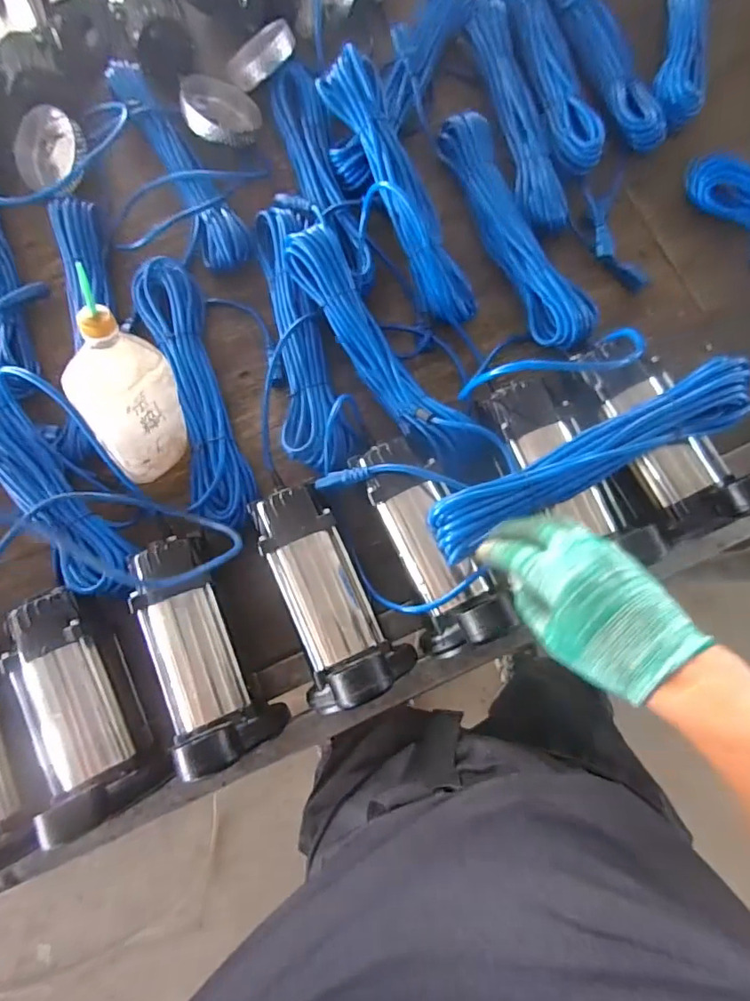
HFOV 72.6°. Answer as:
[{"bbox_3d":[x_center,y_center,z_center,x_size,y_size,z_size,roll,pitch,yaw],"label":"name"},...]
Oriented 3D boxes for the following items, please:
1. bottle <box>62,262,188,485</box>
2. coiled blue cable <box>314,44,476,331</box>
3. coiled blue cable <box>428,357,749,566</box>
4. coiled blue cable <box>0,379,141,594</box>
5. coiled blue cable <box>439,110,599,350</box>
[{"bbox_3d":[-0.262,-0.119,0.531,0.085,0.235,0.078,2,48,2],"label":"bottle"},{"bbox_3d":[0.035,-0.385,0.640,0.067,0.035,0.347,-25,92,-3],"label":"coiled blue cable"},{"bbox_3d":[0.219,-0.044,0.511,0.351,0.038,0.058,-27,80,-3],"label":"coiled blue cable"},{"bbox_3d":[-0.389,-0.040,0.576,0.110,0.076,0.338,-41,81,-6],"label":"coiled blue cable"},{"bbox_3d":[0.189,-0.354,0.666,0.087,0.030,0.349,-22,79,-3],"label":"coiled blue cable"}]

